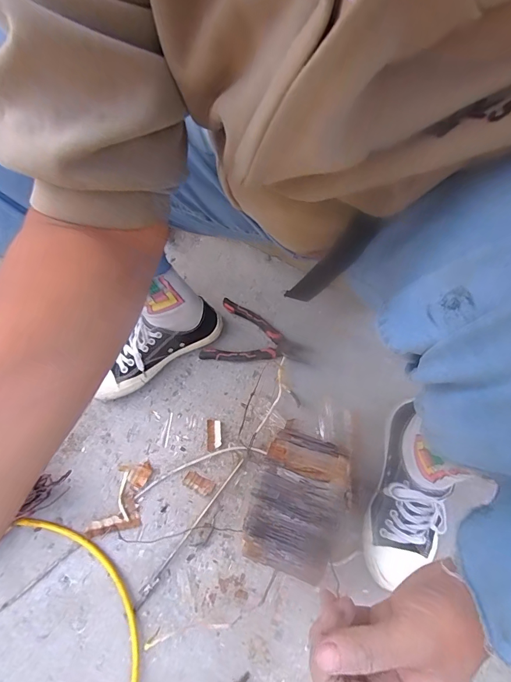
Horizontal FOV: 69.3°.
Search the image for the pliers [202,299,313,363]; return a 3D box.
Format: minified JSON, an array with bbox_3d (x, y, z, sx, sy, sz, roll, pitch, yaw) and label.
[{"bbox_3d":[0.005,0.006,0.659,0.182,0.021,0.117,19,66,12],"label":"pliers"}]

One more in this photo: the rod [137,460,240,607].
[{"bbox_3d":[-0.094,0.277,0.549,0.010,0.004,0.238,32,70,17],"label":"rod"}]

